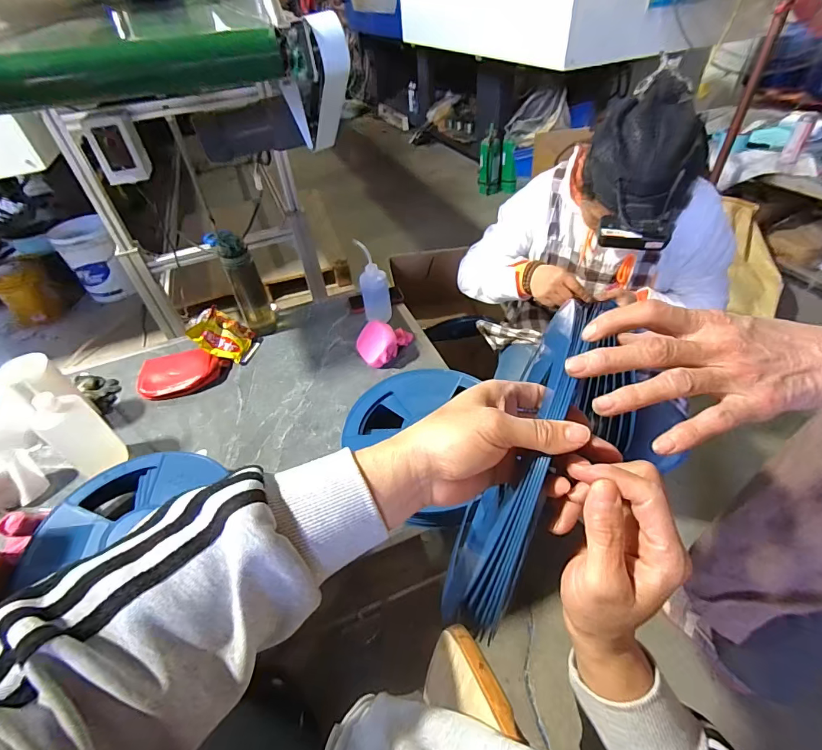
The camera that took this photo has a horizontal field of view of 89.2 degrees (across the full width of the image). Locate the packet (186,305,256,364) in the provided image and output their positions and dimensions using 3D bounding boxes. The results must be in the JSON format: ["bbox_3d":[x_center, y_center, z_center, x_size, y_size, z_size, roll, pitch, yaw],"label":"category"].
[{"bbox_3d":[-0.494,-0.102,1.082,0.151,0.053,0.120,32,52,-25],"label":"packet"}]

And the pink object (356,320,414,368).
[{"bbox_3d":[-0.080,-0.089,1.046,0.122,0.082,0.138,17,49,22],"label":"pink object"}]

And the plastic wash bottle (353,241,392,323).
[{"bbox_3d":[-0.095,-0.238,1.094,0.075,0.203,0.066,-5,44,1],"label":"plastic wash bottle"}]

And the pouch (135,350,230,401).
[{"bbox_3d":[-0.560,-0.003,1.022,0.213,0.049,0.109,-15,45,-10],"label":"pouch"}]

